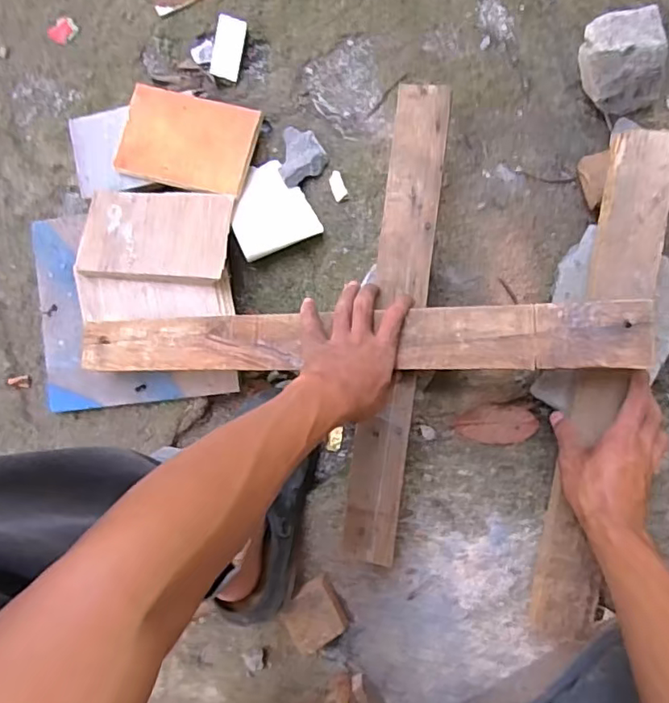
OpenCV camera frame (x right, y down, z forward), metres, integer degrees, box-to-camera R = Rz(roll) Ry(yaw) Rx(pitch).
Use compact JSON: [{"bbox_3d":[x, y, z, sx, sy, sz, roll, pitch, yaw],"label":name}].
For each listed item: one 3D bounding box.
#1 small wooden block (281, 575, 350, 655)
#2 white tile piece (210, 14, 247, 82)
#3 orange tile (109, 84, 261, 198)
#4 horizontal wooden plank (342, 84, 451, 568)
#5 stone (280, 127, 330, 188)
[{"bbox_3d":[-0.024,0.311,0.652,0.062,0.046,0.067,-30,84,5],"label":"small wooden block"},{"bbox_3d":[-0.136,-0.389,0.704,0.036,0.007,0.073,11,100,-9],"label":"white tile piece"},{"bbox_3d":[-0.183,-0.263,0.686,0.163,0.011,0.115,15,89,6],"label":"orange tile"},{"bbox_3d":[0.066,-0.028,0.580,0.056,0.020,0.499,7,90,8],"label":"horizontal wooden plank"},{"bbox_3d":[-0.047,-0.247,0.688,0.060,0.020,0.070,-31,84,5],"label":"stone"}]

